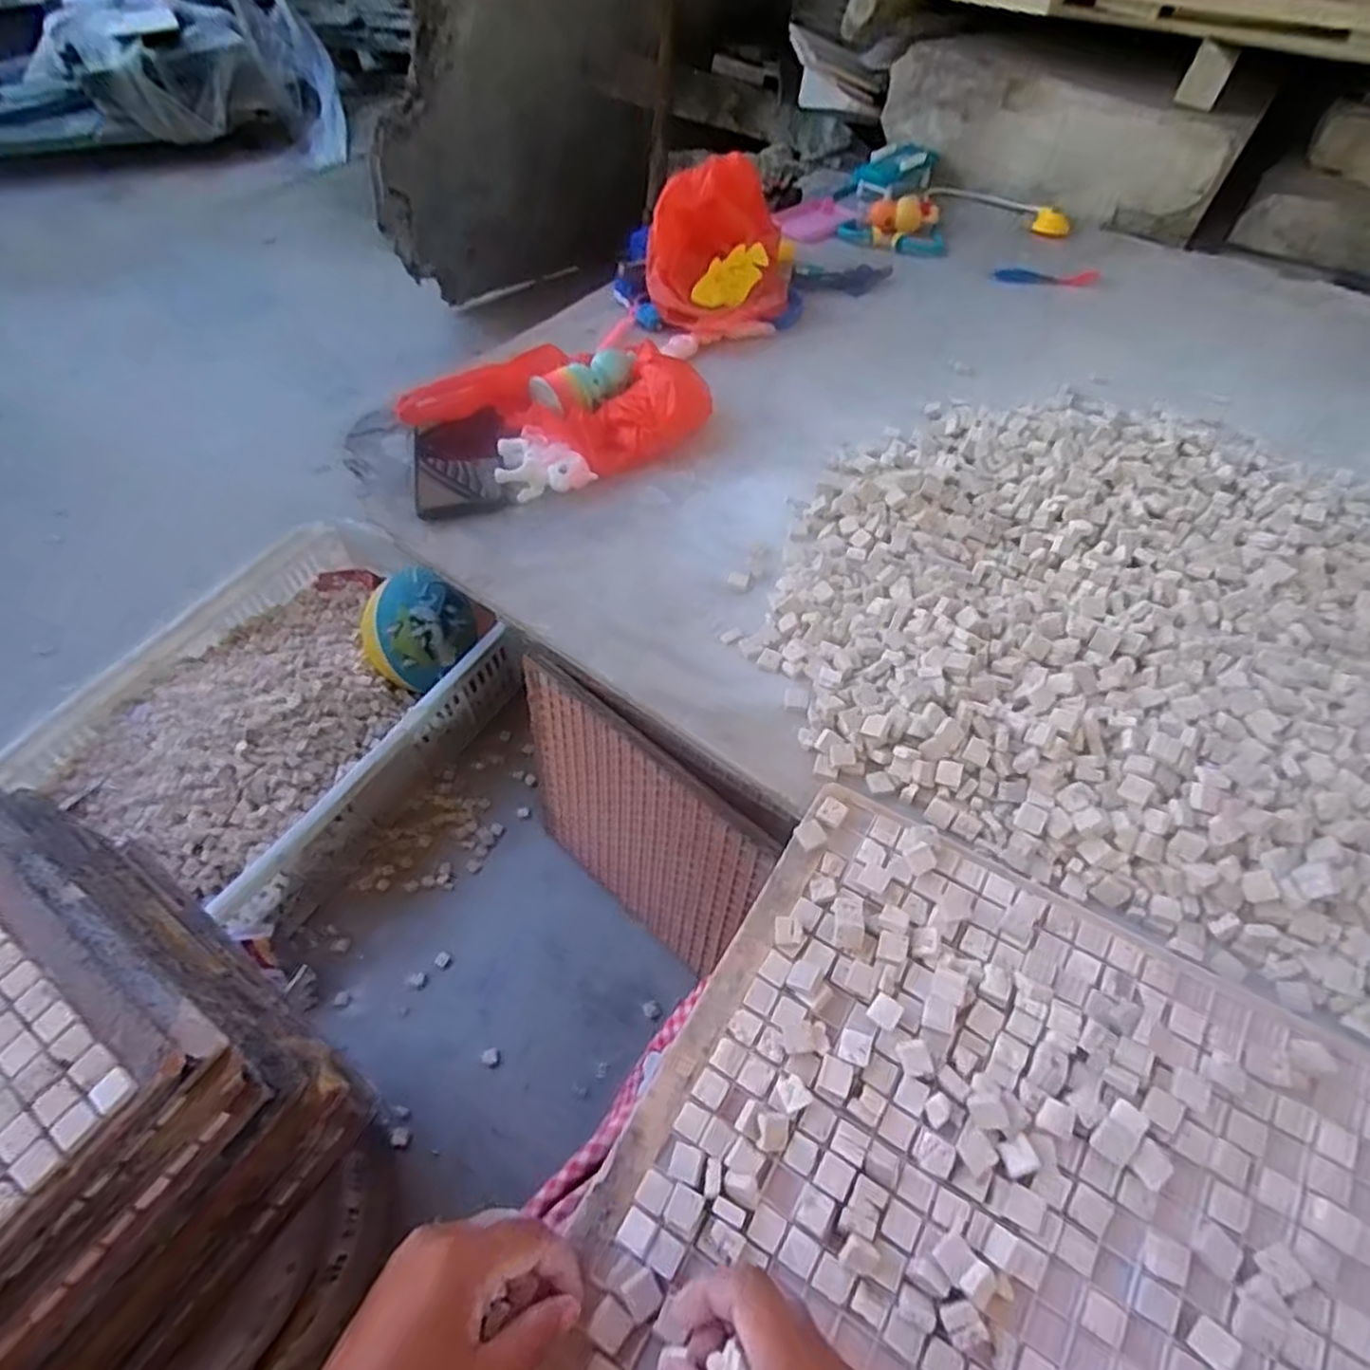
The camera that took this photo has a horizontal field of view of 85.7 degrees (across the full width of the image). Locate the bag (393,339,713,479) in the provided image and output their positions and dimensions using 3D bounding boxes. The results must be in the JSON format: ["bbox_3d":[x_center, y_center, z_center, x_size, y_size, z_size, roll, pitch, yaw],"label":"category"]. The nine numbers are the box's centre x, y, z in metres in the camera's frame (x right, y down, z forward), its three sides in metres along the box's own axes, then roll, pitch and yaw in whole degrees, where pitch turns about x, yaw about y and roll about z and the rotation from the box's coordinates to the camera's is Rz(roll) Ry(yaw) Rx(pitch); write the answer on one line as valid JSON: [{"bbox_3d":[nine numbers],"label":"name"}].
[{"bbox_3d":[-0.120,-0.273,0.721,0.271,0.062,0.140,14,54,14],"label":"bag"}]

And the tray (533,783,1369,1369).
[{"bbox_3d":[0.150,0.248,0.341,0.345,0.035,0.314,26,57,21],"label":"tray"}]

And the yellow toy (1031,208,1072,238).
[{"bbox_3d":[0.489,-0.617,0.981,0.047,0.025,0.029,19,55,16],"label":"yellow toy"}]

